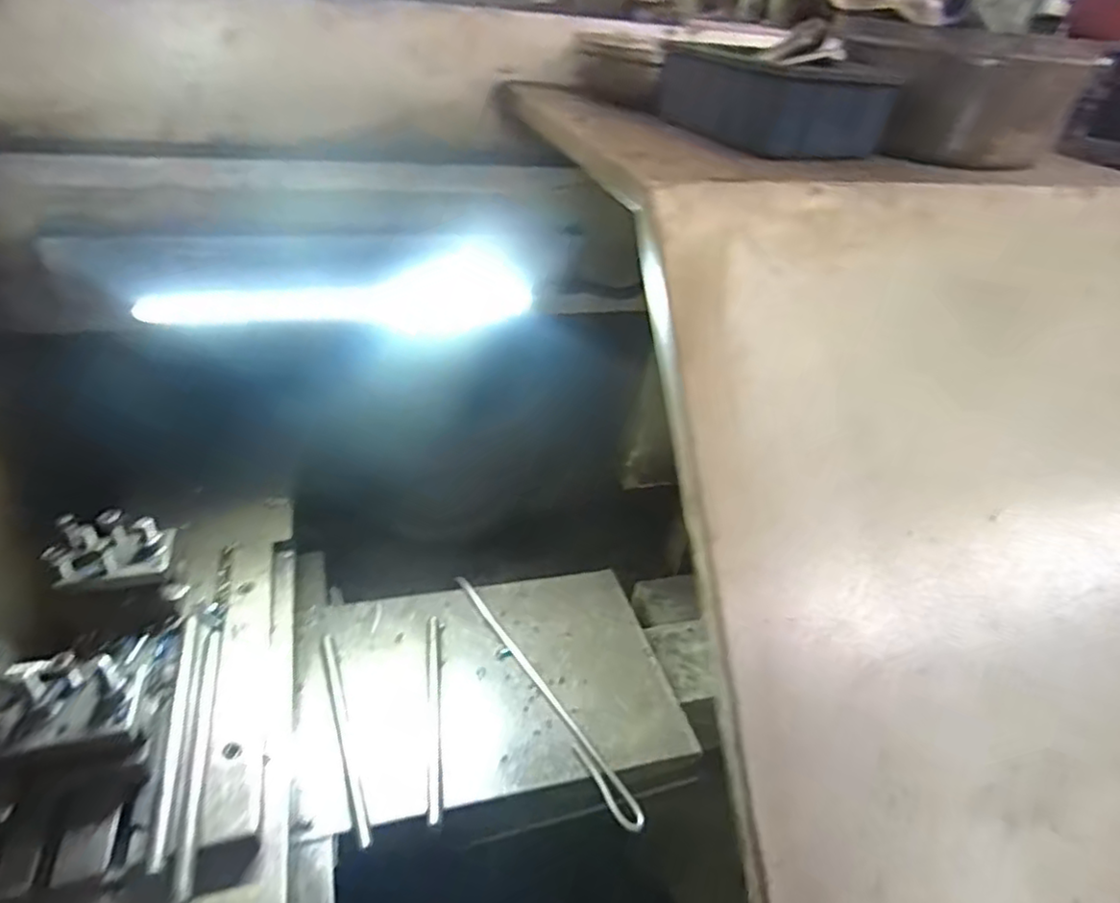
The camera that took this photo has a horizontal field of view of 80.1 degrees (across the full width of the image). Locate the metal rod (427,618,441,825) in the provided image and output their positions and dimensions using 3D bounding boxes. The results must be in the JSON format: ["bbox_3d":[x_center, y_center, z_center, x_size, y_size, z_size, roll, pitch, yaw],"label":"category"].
[{"bbox_3d":[-0.137,0.281,0.730,0.012,0.006,0.246,-1,35,-10],"label":"metal rod"}]

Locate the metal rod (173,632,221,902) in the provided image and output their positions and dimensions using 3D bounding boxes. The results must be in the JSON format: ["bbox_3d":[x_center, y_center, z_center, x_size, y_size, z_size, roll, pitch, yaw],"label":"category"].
[{"bbox_3d":[-0.314,0.257,0.582,0.011,0.005,0.250,-6,36,-17],"label":"metal rod"}]

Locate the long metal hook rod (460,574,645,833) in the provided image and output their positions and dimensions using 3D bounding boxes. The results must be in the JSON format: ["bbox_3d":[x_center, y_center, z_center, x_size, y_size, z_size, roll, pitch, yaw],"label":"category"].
[{"bbox_3d":[-0.025,0.273,0.783,0.024,0.014,0.379,-17,40,-29],"label":"long metal hook rod"}]

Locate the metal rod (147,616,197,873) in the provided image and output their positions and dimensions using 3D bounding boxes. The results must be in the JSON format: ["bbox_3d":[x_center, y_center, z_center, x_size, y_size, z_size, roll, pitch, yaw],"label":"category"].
[{"bbox_3d":[-0.340,0.243,0.593,0.013,0.007,0.243,-6,36,-17],"label":"metal rod"}]

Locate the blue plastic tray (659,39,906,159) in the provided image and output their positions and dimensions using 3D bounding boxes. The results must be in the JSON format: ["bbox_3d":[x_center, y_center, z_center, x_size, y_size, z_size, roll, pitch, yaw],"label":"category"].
[{"bbox_3d":[0.144,-0.245,0.464,0.089,0.052,0.143,-10,37,-22],"label":"blue plastic tray"}]

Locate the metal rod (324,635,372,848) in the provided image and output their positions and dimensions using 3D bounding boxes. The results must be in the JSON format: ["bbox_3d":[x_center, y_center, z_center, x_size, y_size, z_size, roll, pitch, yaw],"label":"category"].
[{"bbox_3d":[-0.226,0.291,0.698,0.013,0.008,0.251,-10,37,-21],"label":"metal rod"}]

